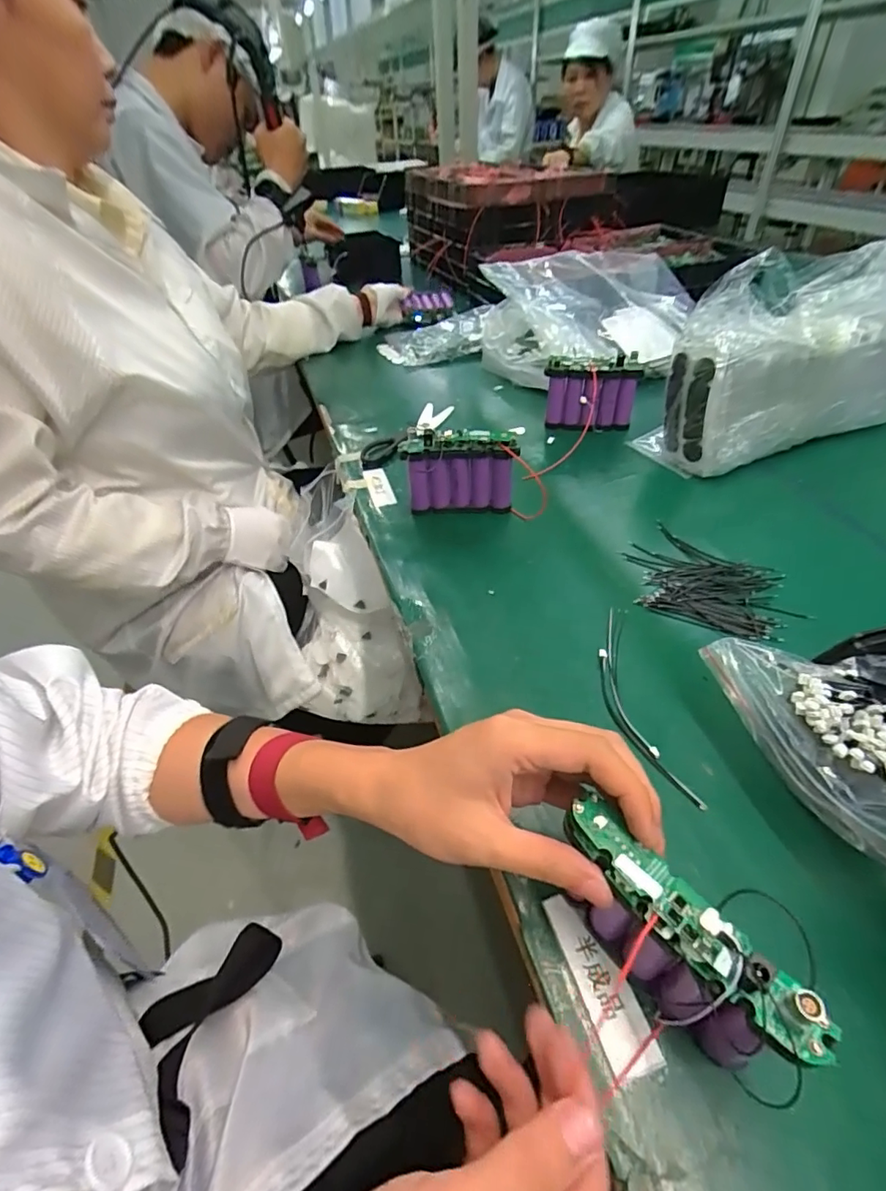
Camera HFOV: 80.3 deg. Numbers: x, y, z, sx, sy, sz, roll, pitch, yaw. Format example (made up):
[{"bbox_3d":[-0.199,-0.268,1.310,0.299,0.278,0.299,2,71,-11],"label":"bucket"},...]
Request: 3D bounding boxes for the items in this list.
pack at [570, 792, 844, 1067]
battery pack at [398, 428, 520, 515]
[{"bbox_3d":[0.100,0.159,0.241,0.025,0.092,0.115,-30,50,-26],"label":"pack"},{"bbox_3d":[0.017,-0.125,0.554,0.112,0.095,0.025,-2,43,0],"label":"battery pack"}]

